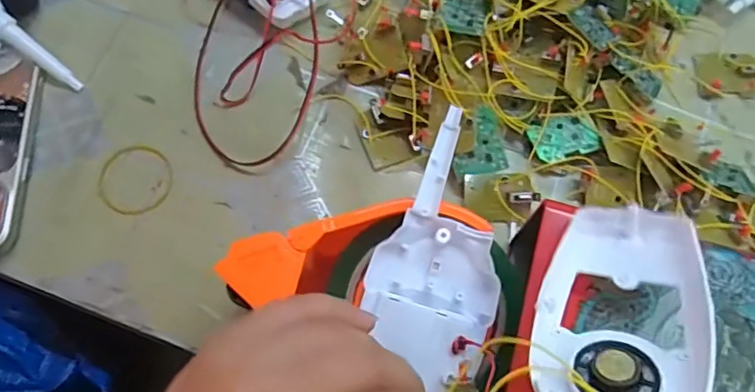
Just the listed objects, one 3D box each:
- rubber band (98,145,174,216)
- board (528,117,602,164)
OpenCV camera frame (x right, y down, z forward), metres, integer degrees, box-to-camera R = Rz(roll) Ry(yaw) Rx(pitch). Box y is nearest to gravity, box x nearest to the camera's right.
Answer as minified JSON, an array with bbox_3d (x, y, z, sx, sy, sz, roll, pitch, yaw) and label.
[{"bbox_3d":[-0.161,-0.011,0.368,0.047,0.004,0.049,0,73,1],"label":"rubber band"},{"bbox_3d":[0.121,-0.038,0.362,0.041,0.006,0.028,-14,72,-1],"label":"board"}]

